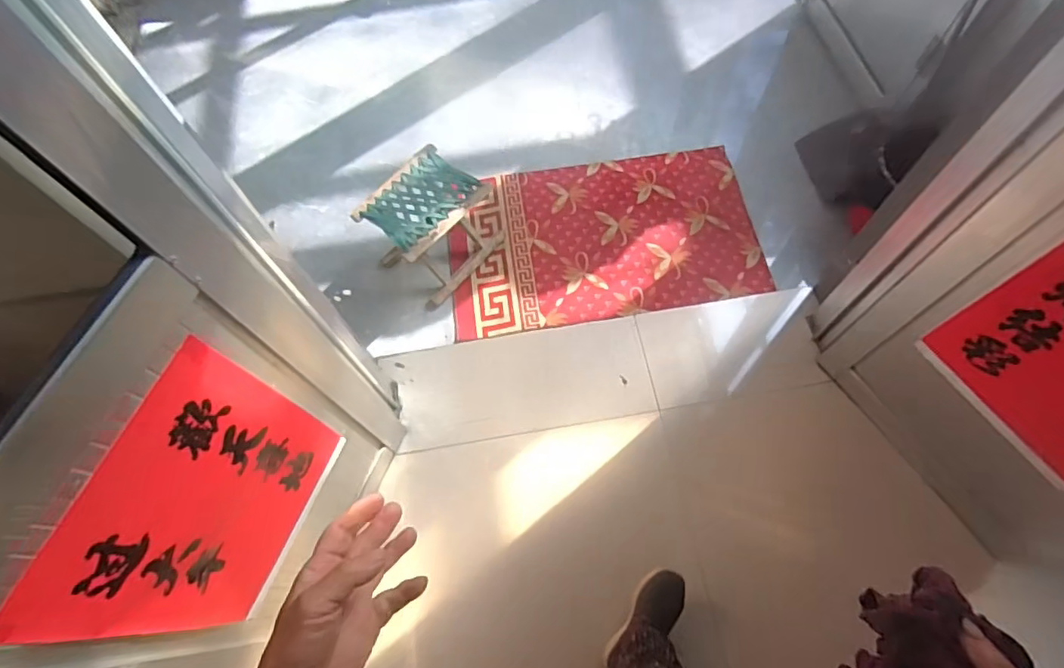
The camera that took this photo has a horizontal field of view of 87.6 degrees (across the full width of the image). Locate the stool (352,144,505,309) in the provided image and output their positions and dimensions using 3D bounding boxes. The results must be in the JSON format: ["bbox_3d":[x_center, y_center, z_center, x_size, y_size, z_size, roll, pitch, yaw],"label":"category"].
[{"bbox_3d":[-0.276,-0.298,1.544,0.249,0.257,0.311,36,70,19],"label":"stool"}]

